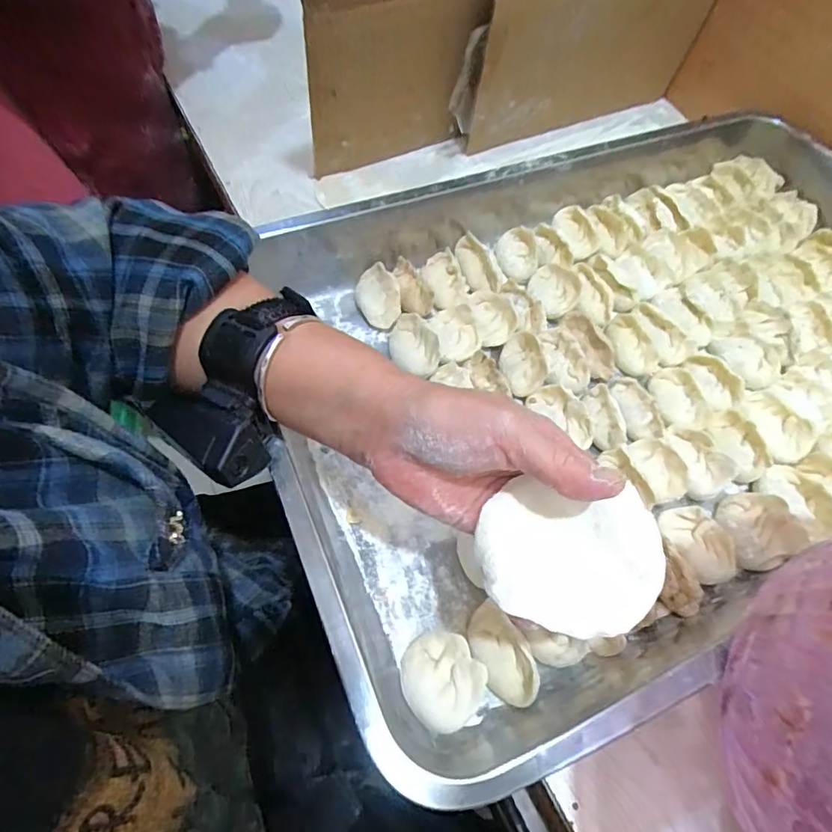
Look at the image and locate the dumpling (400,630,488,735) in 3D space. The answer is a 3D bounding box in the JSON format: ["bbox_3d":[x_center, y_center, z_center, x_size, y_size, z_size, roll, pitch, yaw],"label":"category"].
[{"bbox_3d":[0.014,0.152,0.292,0.043,0.034,0.047,1,63,-3],"label":"dumpling"}]

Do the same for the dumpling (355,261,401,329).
[{"bbox_3d":[-0.031,-0.101,0.428,0.031,0.028,0.053,-23,67,-14],"label":"dumpling"}]

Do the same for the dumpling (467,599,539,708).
[{"bbox_3d":[0.050,0.142,0.301,0.027,0.034,0.056,-21,66,-14],"label":"dumpling"}]

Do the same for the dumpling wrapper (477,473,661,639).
[{"bbox_3d":[0.072,0.066,0.237,0.083,0.009,0.066,2,61,5],"label":"dumpling wrapper"}]

